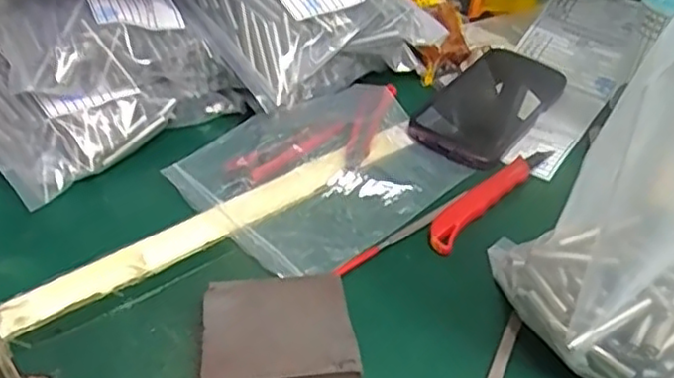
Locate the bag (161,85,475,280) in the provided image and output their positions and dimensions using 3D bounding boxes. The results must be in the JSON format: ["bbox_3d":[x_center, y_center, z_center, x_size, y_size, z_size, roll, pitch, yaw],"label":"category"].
[{"bbox_3d":[-0.003,-0.019,0.514,0.208,0.015,0.151,-30,50,-35],"label":"bag"}]

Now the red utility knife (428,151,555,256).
[{"bbox_3d":[0.112,0.002,0.500,0.023,0.010,0.154,30,45,28],"label":"red utility knife"}]

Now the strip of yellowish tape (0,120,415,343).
[{"bbox_3d":[-0.068,0.017,0.468,0.327,0.009,0.028,-26,48,-32],"label":"strip of yellowish tape"}]

